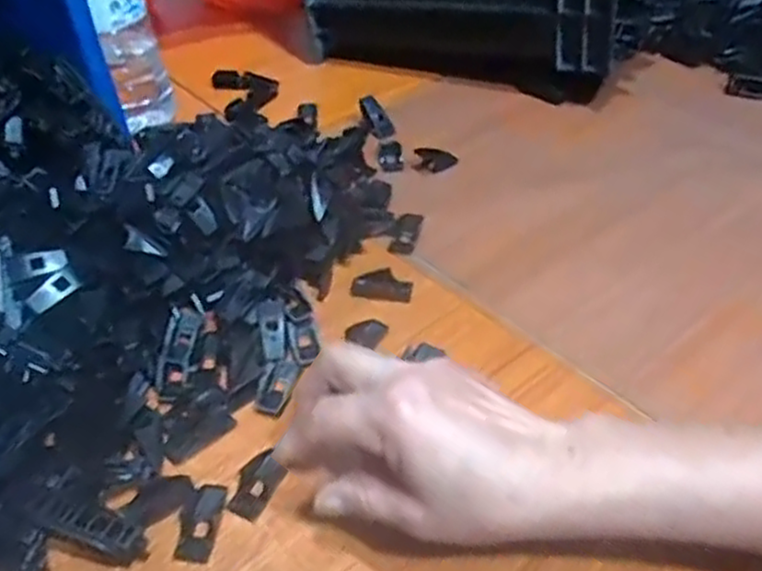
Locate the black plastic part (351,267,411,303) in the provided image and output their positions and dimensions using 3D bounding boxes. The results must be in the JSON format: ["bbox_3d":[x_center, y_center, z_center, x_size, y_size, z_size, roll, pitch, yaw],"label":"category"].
[{"bbox_3d":[0.000,-0.001,0.507,0.042,0.014,0.018,11,45,15],"label":"black plastic part"}]

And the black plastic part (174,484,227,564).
[{"bbox_3d":[-0.093,0.121,0.380,0.020,0.004,0.040,2,44,5],"label":"black plastic part"}]

